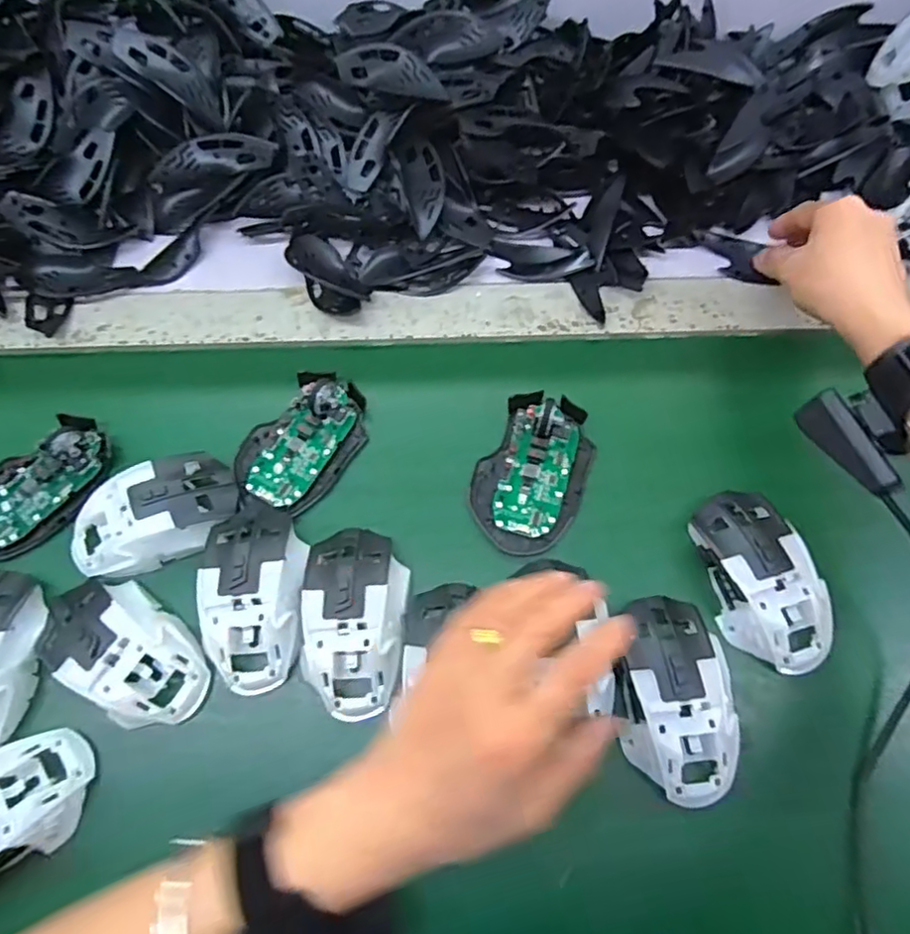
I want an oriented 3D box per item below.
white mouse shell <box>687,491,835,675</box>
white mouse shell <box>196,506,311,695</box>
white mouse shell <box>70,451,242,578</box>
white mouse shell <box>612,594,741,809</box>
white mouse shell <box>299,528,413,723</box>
[{"bbox_3d":[0.194,0.070,0.393,0.058,0.034,0.113,-14,68,-5],"label":"white mouse shell"},{"bbox_3d":[-0.129,0.080,0.401,0.063,0.027,0.116,-7,67,-2],"label":"white mouse shell"},{"bbox_3d":[-0.208,0.034,0.424,0.114,0.031,0.064,-25,69,-9],"label":"white mouse shell"},{"bbox_3d":[0.132,0.136,0.371,0.068,0.034,0.119,-4,67,-1],"label":"white mouse shell"},{"bbox_3d":[-0.062,0.095,0.393,0.065,0.030,0.113,-5,67,-1],"label":"white mouse shell"}]

